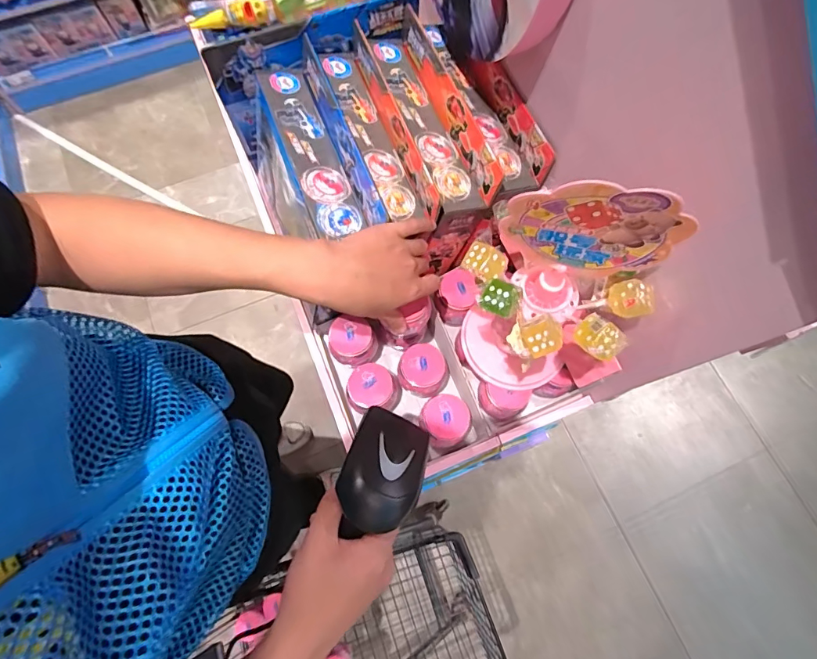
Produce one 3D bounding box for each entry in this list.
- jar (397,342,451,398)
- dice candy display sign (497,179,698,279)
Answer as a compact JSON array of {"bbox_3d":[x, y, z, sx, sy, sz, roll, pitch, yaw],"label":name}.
[{"bbox_3d":[0.022,0.057,0.590,0.063,0.073,0.062,0,72,-1],"label":"jar"},{"bbox_3d":[0.135,-0.071,0.333,0.125,0.121,0.010,13,72,3],"label":"dice candy display sign"}]

